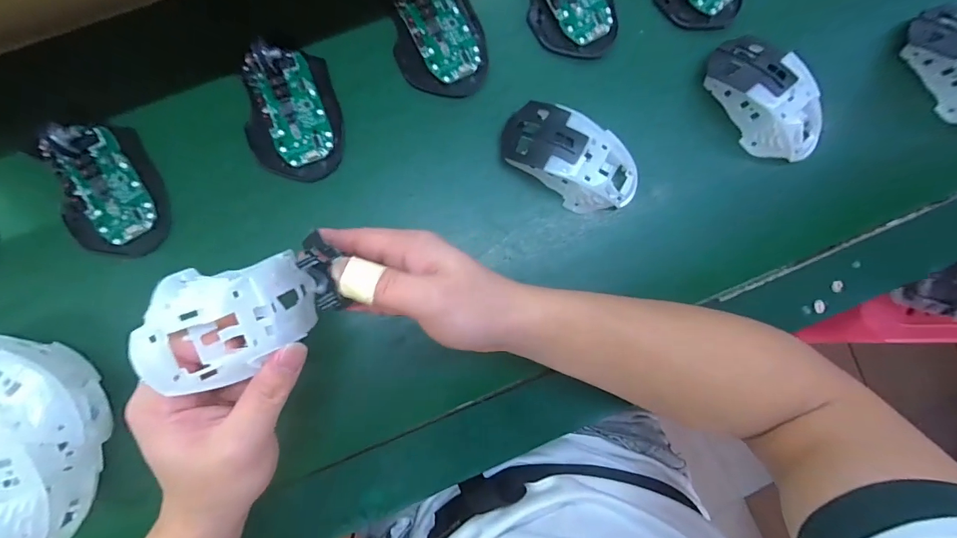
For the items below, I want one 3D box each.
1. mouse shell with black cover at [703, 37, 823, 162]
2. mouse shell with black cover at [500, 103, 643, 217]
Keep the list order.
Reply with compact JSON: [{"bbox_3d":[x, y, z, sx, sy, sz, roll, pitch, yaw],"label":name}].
[{"bbox_3d":[0.249,-0.147,0.351,0.060,0.037,0.115,-34,91,-5],"label":"mouse shell with black cover"},{"bbox_3d":[0.076,-0.089,0.334,0.118,0.036,0.066,37,86,-3],"label":"mouse shell with black cover"}]

